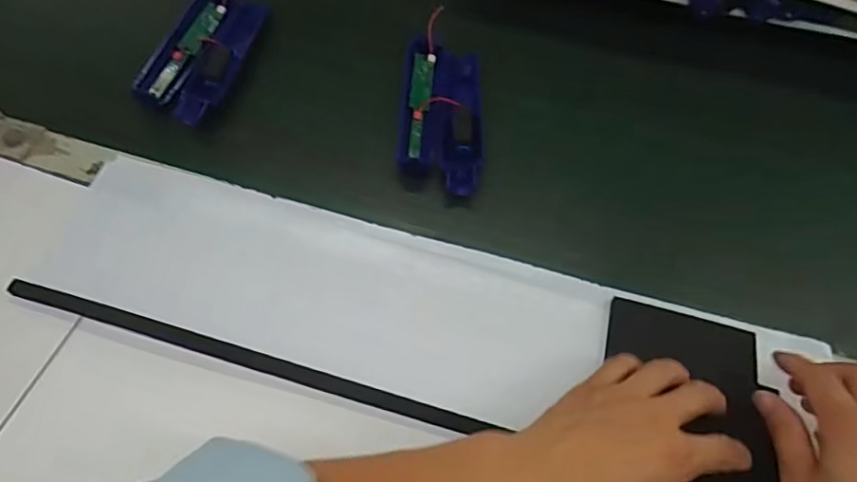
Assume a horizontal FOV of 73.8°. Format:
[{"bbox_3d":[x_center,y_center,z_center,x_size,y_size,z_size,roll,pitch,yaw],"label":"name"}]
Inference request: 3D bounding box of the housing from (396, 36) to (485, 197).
[{"bbox_3d":[0.012,-0.119,0.533,0.074,0.020,0.175,3,60,0],"label":"housing"}]

